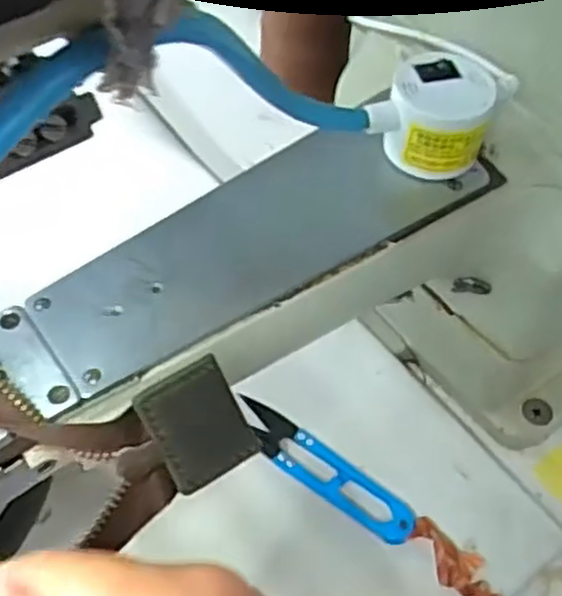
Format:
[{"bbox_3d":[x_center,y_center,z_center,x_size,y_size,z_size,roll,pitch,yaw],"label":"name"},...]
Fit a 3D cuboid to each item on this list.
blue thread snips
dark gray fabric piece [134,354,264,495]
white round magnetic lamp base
[{"bbox_3d":[0.019,0.079,0.360,0.098,0.008,0.026,33,61,22],"label":"blue thread snips"},{"bbox_3d":[-0.024,0.037,0.226,0.026,0.034,0.004,-30,18,-15],"label":"dark gray fabric piece"},{"bbox_3d":[0.055,-0.066,0.284,0.040,0.032,0.033,11,55,9],"label":"white round magnetic lamp base"}]

